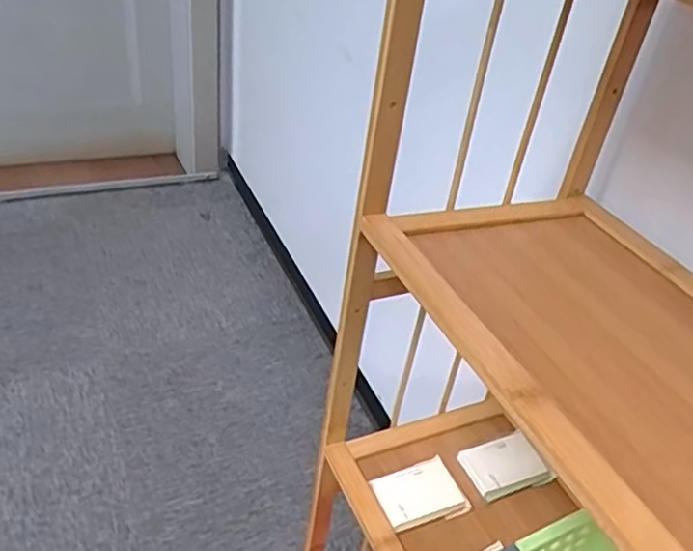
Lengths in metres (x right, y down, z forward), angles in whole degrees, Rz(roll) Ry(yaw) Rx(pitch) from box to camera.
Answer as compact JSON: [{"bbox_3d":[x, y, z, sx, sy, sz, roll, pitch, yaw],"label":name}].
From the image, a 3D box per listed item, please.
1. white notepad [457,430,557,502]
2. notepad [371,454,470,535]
[{"bbox_3d":[0.162,0.192,0.665,0.082,0.014,0.057,-11,41,-20],"label":"white notepad"},{"bbox_3d":[0.071,0.211,0.628,0.085,0.011,0.058,-13,42,-21],"label":"notepad"}]

